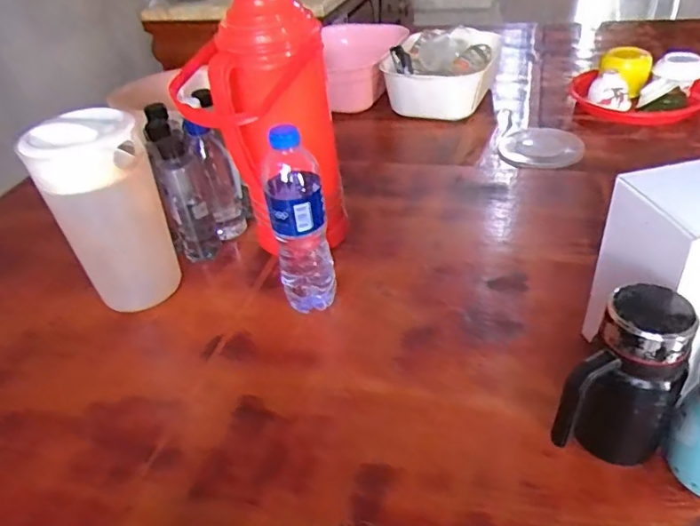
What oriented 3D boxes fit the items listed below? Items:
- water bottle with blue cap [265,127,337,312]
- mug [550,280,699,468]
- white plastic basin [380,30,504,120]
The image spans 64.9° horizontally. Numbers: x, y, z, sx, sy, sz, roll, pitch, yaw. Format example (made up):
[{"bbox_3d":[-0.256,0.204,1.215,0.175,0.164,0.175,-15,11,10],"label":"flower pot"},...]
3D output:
[{"bbox_3d":[-0.057,-0.039,0.642,0.066,0.232,0.055,-10,36,-3],"label":"water bottle with blue cap"},{"bbox_3d":[0.227,0.107,0.455,0.105,0.159,0.071,-33,43,-31],"label":"mug"},{"bbox_3d":[0.206,-0.421,1.206,0.233,0.135,0.233,6,40,16],"label":"white plastic basin"}]

